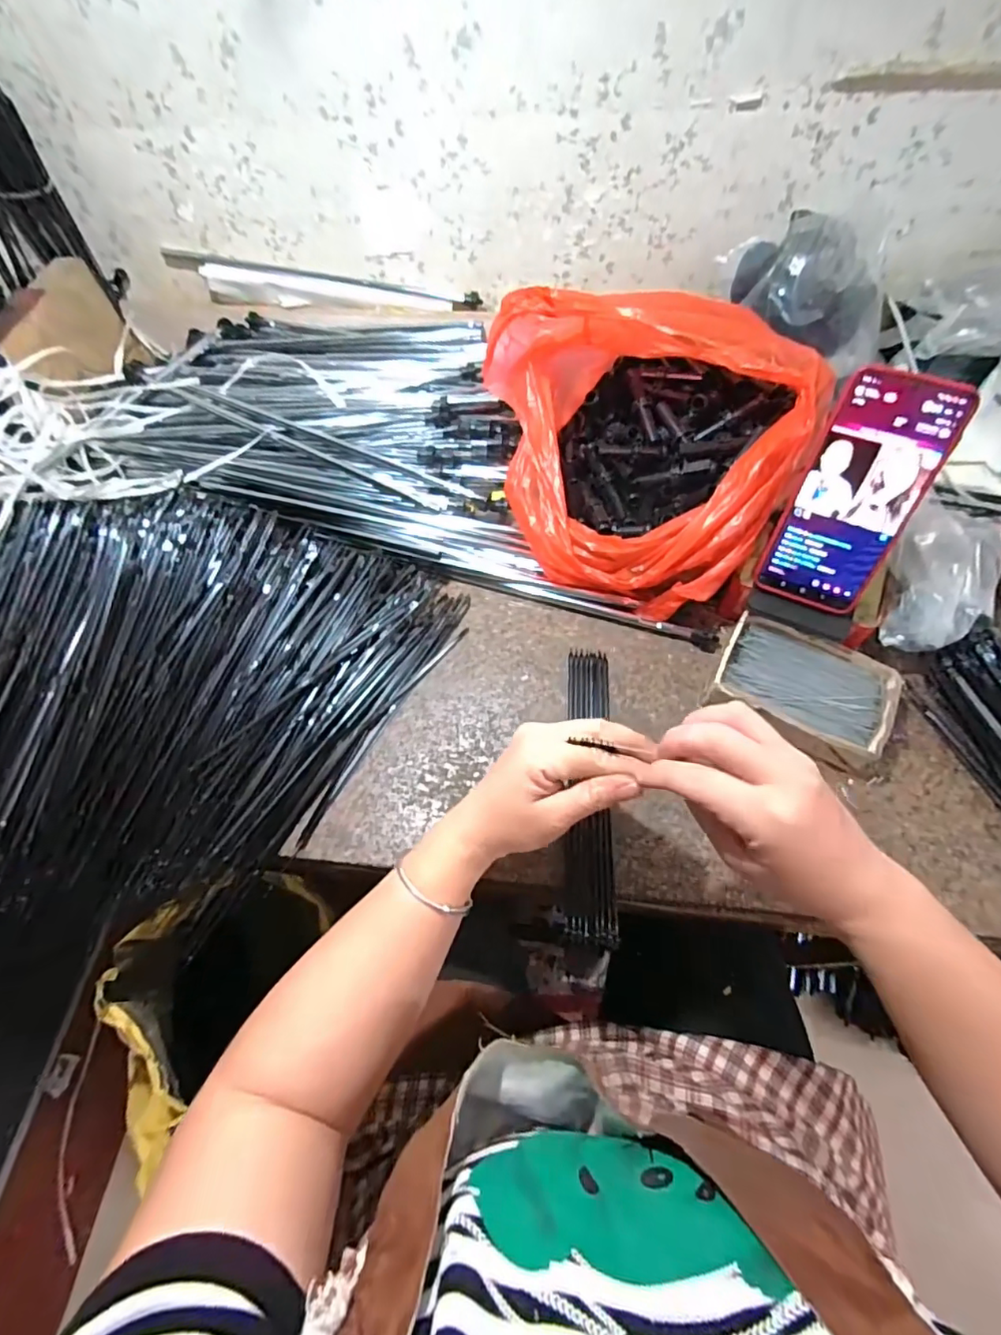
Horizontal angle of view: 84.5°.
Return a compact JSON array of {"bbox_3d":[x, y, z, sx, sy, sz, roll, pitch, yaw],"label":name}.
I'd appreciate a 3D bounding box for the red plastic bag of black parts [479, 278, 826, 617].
[{"bbox_3d":[0.119,-0.200,0.502,0.272,0.181,0.243,24,64,17],"label":"red plastic bag of black parts"}]

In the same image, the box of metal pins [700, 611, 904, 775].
[{"bbox_3d":[0.247,0.020,0.454,0.133,0.043,0.086,22,64,16],"label":"box of metal pins"}]

